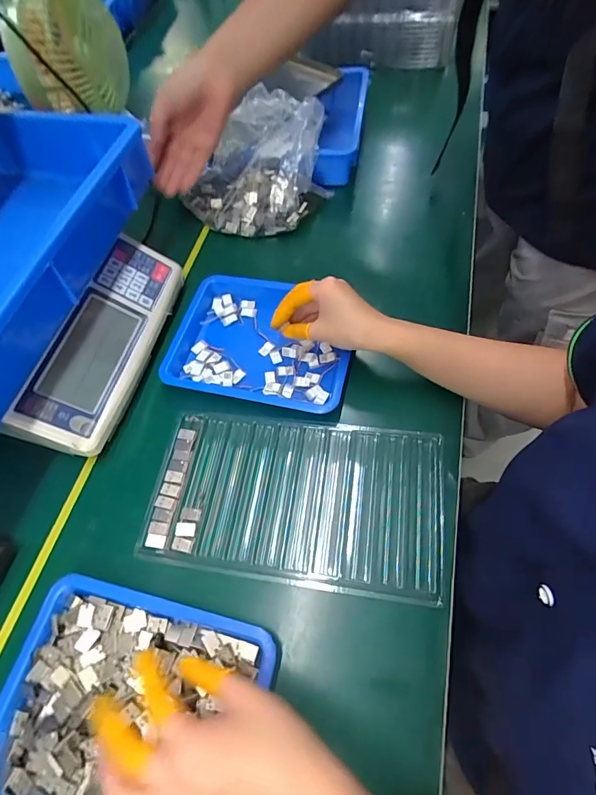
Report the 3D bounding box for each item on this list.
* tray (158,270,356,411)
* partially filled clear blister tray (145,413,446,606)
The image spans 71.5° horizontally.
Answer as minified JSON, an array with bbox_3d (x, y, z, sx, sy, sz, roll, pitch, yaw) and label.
[{"bbox_3d":[-0.048,-0.070,0.511,0.224,0.029,0.169,13,62,9],"label":"tray"},{"bbox_3d":[-0.003,0.099,0.422,0.288,0.019,0.160,5,62,9],"label":"partially filled clear blister tray"}]

